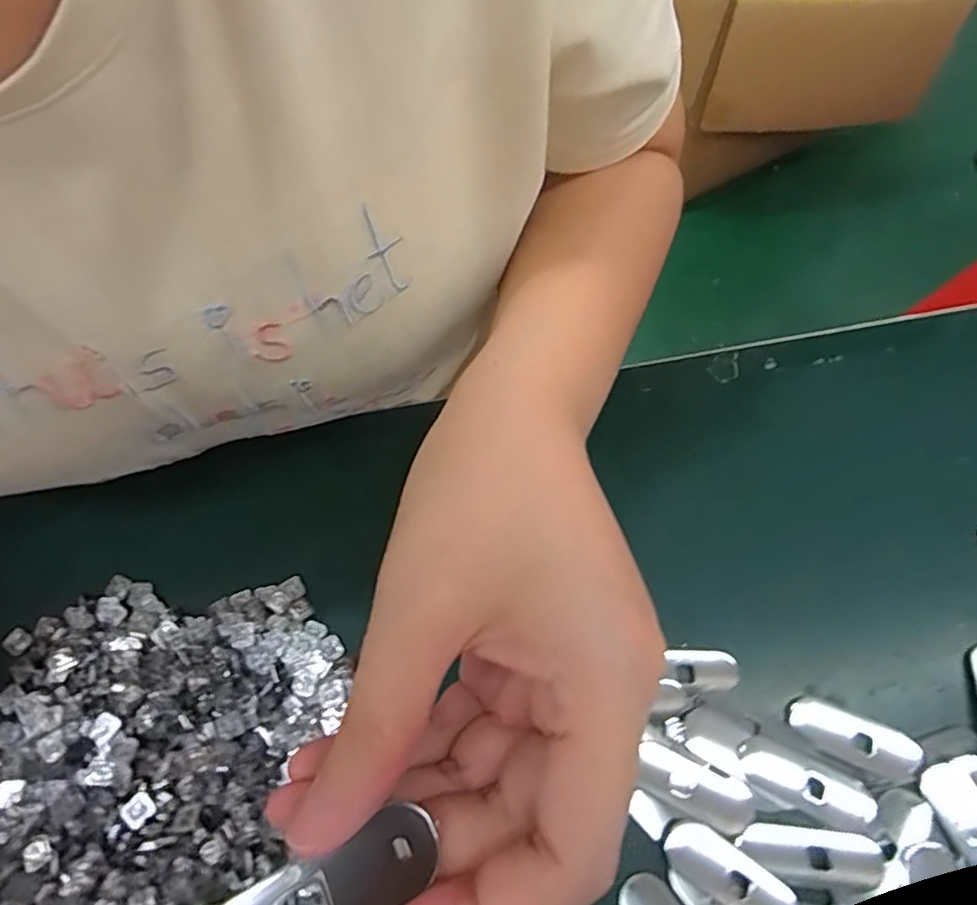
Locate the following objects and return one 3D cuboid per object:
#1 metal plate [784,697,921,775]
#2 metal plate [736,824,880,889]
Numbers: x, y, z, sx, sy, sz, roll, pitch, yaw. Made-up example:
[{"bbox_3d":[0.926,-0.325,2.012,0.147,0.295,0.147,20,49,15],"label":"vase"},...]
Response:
[{"bbox_3d":[0.150,0.118,0.253,0.047,0.009,0.017,25,70,12],"label":"metal plate"},{"bbox_3d":[0.122,0.153,0.233,0.051,0.004,0.019,4,67,3],"label":"metal plate"}]

